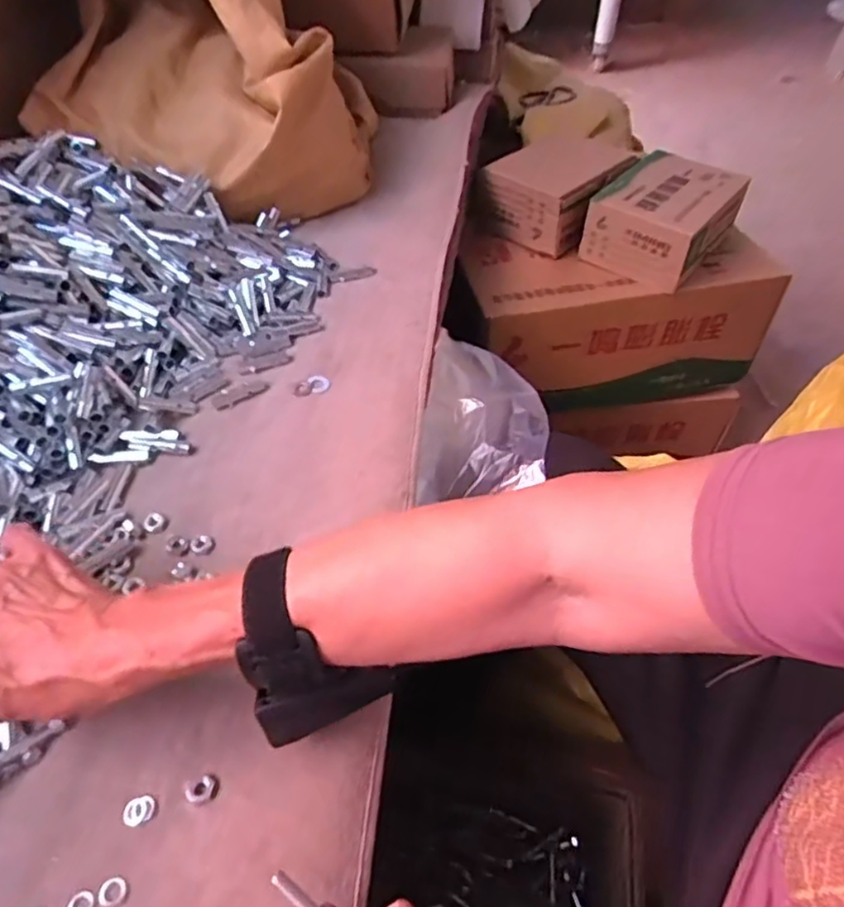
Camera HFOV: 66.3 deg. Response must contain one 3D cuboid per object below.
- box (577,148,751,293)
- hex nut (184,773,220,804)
[{"bbox_3d":[0.299,-0.293,0.802,0.136,0.082,0.166,33,58,25],"label":"box"},{"bbox_3d":[-0.117,0.178,0.343,0.017,0.004,0.014,-20,53,-16],"label":"hex nut"}]

